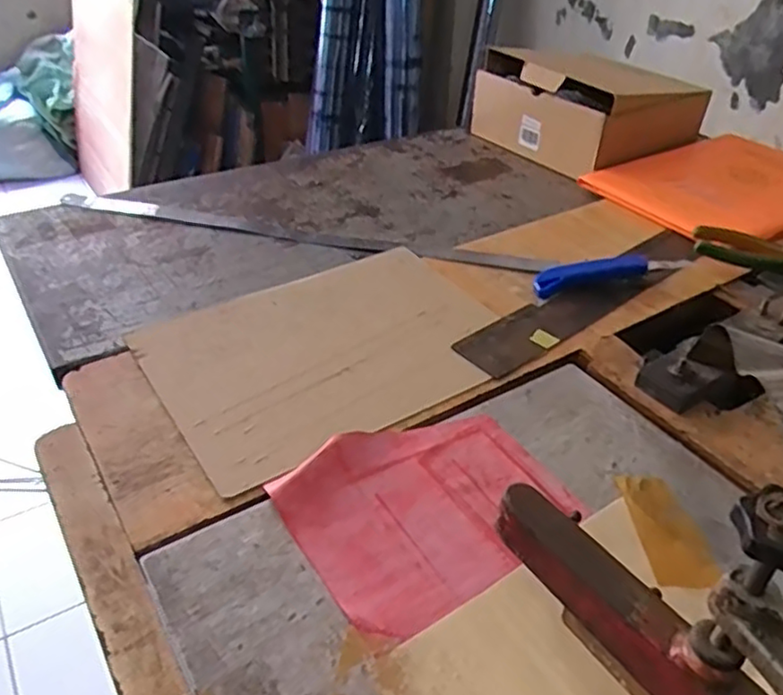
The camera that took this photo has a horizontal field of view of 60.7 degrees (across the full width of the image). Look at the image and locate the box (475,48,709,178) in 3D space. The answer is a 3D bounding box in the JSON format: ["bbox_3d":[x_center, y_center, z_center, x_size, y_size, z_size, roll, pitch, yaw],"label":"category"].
[{"bbox_3d":[0.311,-0.381,1.053,0.267,0.127,0.252,-21,43,-28],"label":"box"}]

